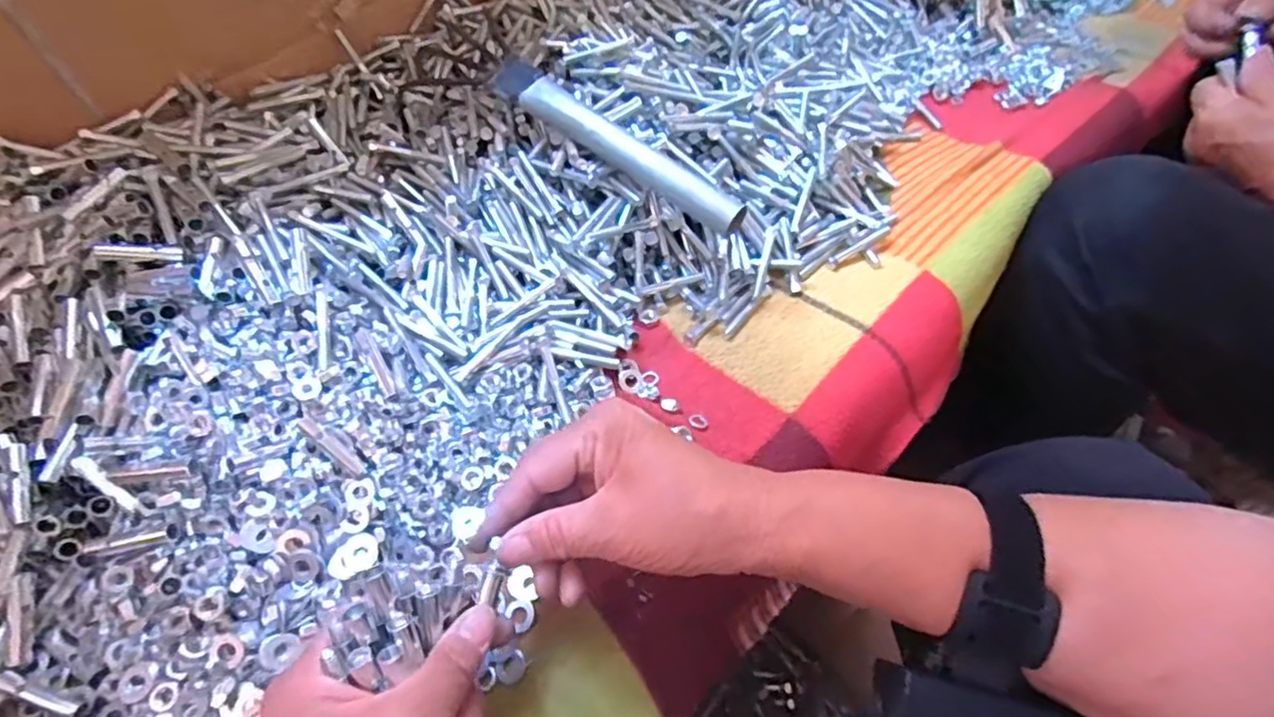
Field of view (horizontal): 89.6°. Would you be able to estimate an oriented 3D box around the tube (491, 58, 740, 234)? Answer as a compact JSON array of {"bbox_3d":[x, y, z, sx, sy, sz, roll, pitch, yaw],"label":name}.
[{"bbox_3d":[-0.020,-0.149,0.444,0.219,0.026,0.027,37,61,22],"label":"tube"}]

